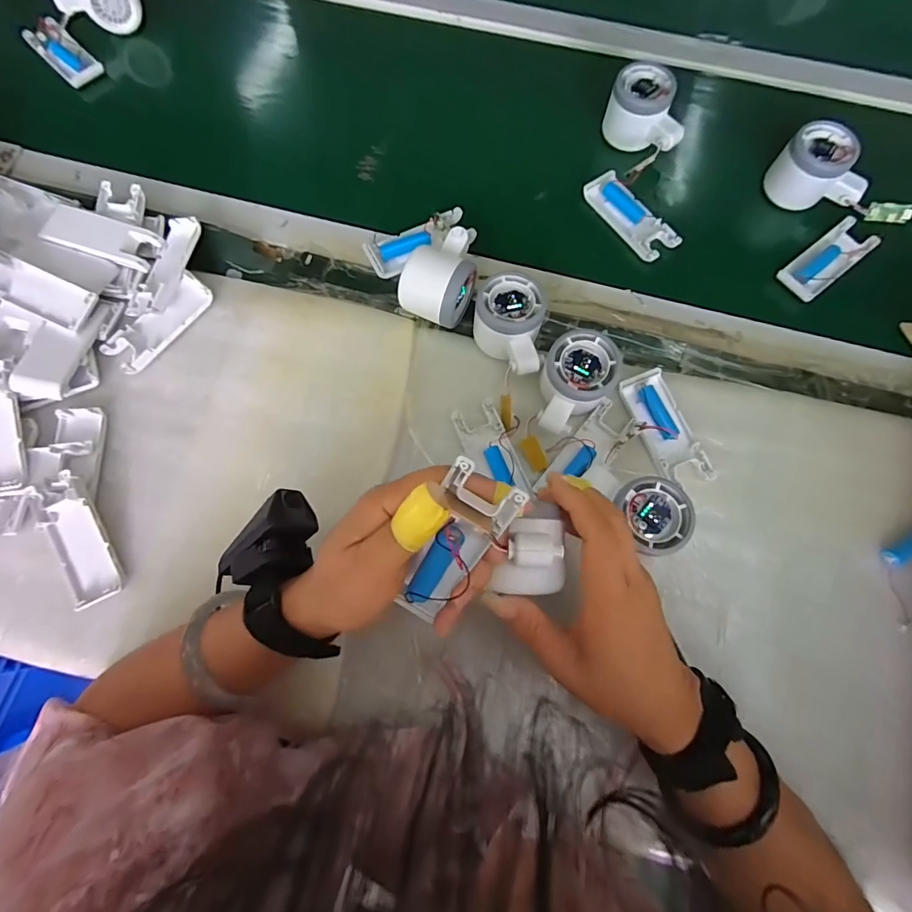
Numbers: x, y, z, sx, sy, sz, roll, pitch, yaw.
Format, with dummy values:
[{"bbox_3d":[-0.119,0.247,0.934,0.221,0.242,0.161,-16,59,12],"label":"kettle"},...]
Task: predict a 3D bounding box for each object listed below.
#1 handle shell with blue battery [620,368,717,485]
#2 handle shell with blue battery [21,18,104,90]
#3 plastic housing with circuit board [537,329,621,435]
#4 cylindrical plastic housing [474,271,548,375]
[{"bbox_3d":[0.179,-0.025,0.395,0.046,0.015,0.100,-18,76,-5],"label":"handle shell with blue battery"},{"bbox_3d":[-0.444,-0.456,0.522,0.043,0.020,0.092,-43,80,-11],"label":"handle shell with blue battery"},{"bbox_3d":[0.094,-0.059,0.385,0.056,0.046,0.079,42,79,10],"label":"plastic housing with circuit board"},{"bbox_3d":[0.045,-0.111,0.402,0.057,0.043,0.081,5,75,1],"label":"cylindrical plastic housing"}]

